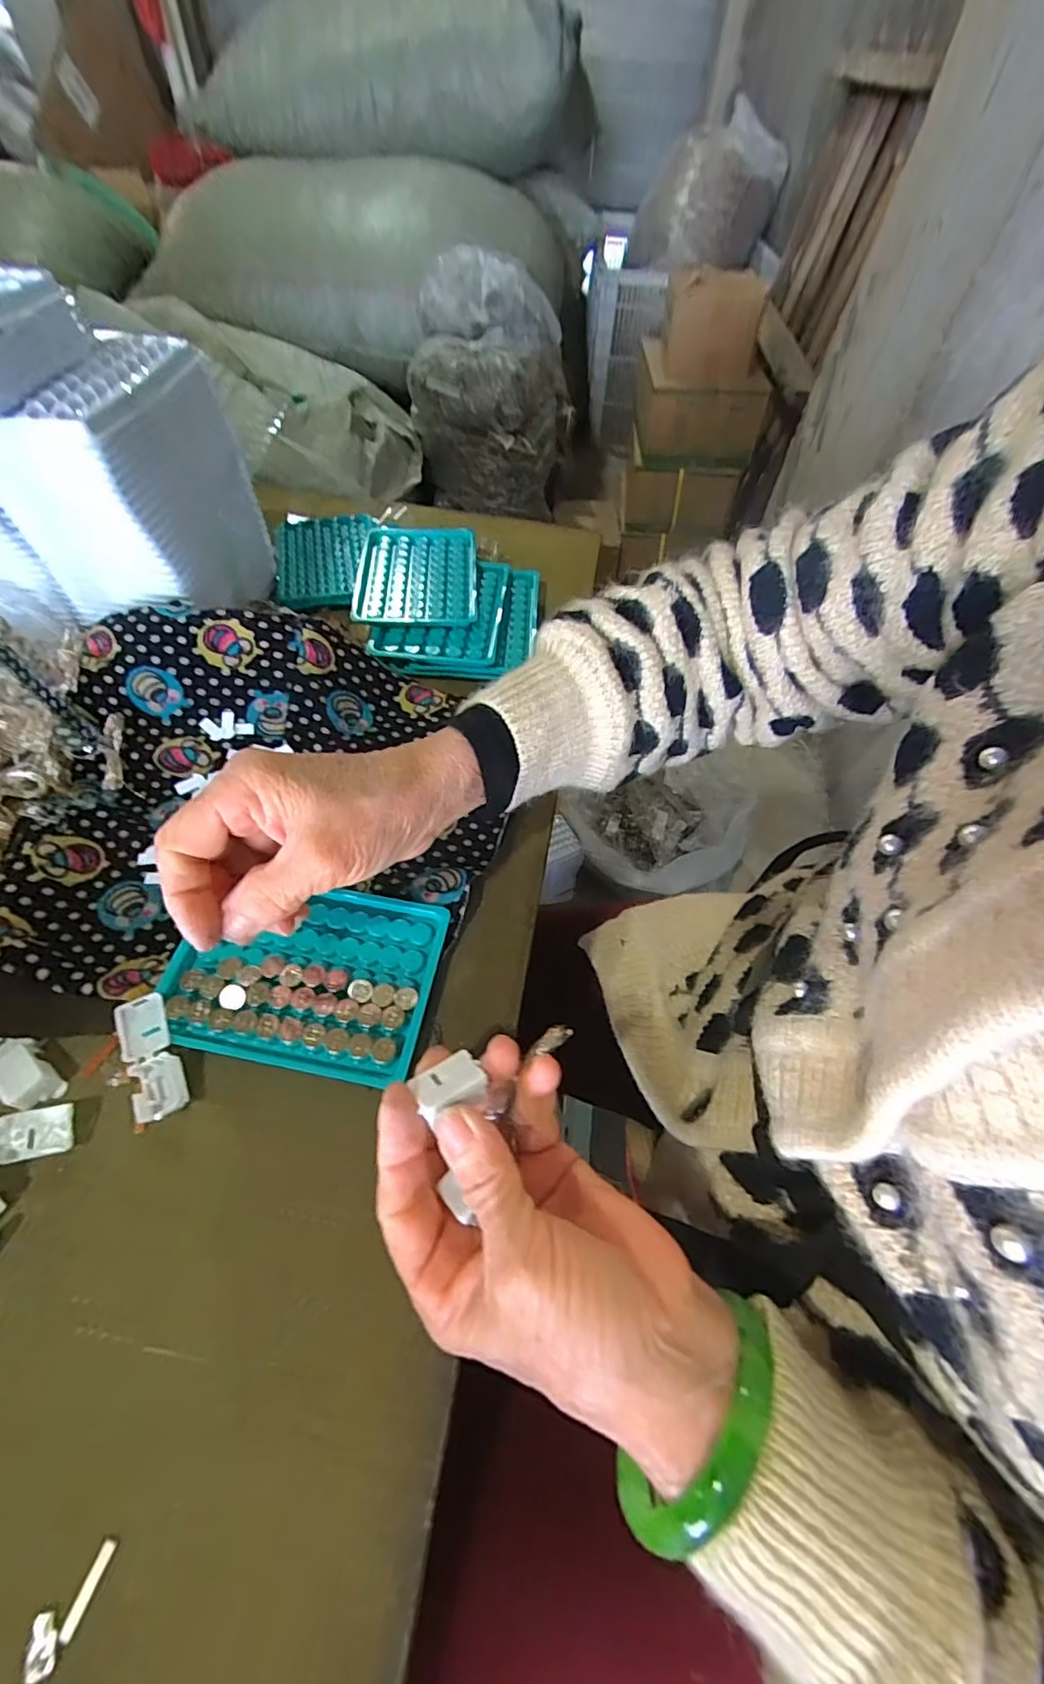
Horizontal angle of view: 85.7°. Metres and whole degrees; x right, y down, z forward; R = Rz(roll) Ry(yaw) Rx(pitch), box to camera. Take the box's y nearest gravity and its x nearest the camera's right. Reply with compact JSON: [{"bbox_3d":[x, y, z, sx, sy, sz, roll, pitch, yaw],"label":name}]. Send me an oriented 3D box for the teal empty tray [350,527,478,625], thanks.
[{"bbox_3d":[-0.087,-0.222,0.468,0.096,0.018,0.132,-2,57,-4],"label":"teal empty tray"}]

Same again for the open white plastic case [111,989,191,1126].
[{"bbox_3d":[-0.174,0.100,0.264,0.020,0.008,0.057,-22,73,-16],"label":"open white plastic case"}]

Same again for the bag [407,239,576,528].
[{"bbox_3d":[-0.082,-1.209,1.521,0.406,0.473,0.365,6,57,1],"label":"bag"}]

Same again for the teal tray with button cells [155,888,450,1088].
[{"bbox_3d":[-0.111,0.066,0.291,0.126,0.010,0.093,9,57,4],"label":"teal tray with button cells"}]

